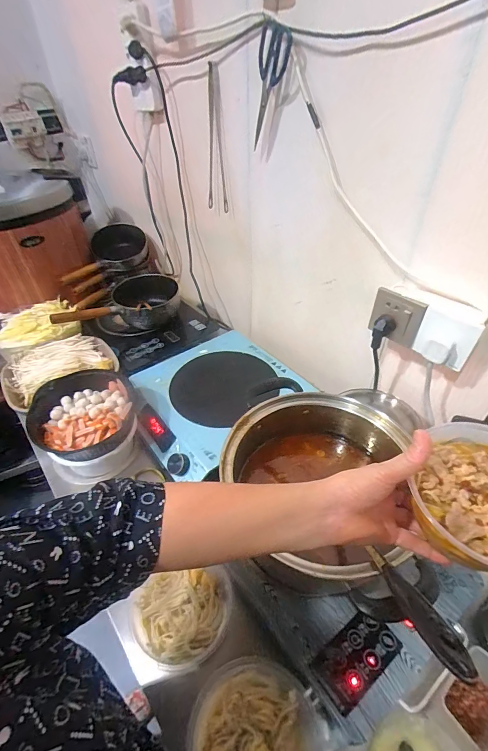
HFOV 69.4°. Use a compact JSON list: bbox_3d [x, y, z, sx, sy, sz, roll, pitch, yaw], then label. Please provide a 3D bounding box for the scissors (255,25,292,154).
[{"bbox_3d":[0.039,-0.480,0.605,0.051,0.220,0.014,1,83,-6],"label":"scissors"}]

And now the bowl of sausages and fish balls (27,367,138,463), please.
[{"bbox_3d":[-0.310,0.082,0.687,0.190,0.068,0.192,-6,47,-12],"label":"bowl of sausages and fish balls"}]

